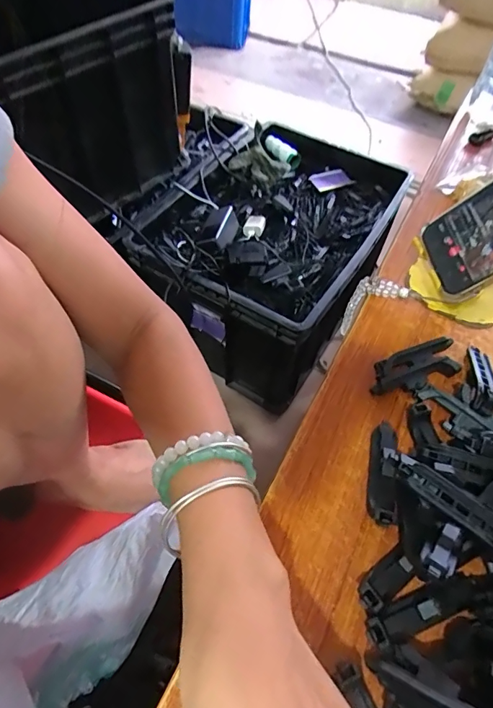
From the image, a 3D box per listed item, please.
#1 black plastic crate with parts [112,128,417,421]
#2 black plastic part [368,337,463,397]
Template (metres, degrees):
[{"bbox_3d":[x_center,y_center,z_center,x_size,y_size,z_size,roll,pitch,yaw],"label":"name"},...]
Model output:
[{"bbox_3d":[0.064,-0.243,1.034,0.420,0.273,0.572,29,57,16],"label":"black plastic crate with parts"},{"bbox_3d":[0.133,0.012,0.344,0.080,0.017,0.032,-18,57,-17],"label":"black plastic part"}]

